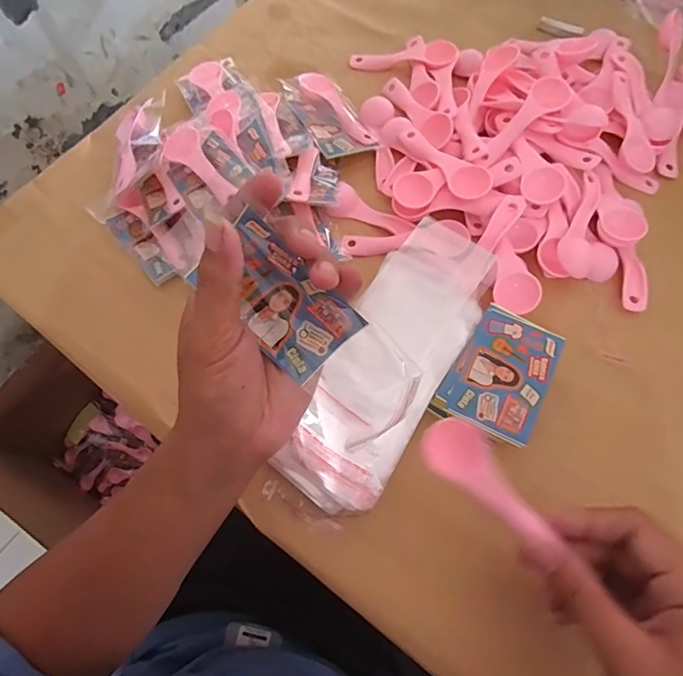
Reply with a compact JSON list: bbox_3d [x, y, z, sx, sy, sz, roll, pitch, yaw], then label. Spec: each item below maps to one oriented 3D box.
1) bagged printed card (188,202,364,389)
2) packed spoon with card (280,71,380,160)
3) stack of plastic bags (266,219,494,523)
[{"bbox_3d":[-0.035,-0.019,0.260,0.087,0.006,0.053,42,102,-10],"label":"bagged printed card"},{"bbox_3d":[-0.013,-0.224,0.460,0.062,0.012,0.116,-18,66,-23],"label":"packed spoon with card"},{"bbox_3d":[0.040,0.012,0.357,0.088,0.022,0.240,30,72,12],"label":"stack of plastic bags"}]

